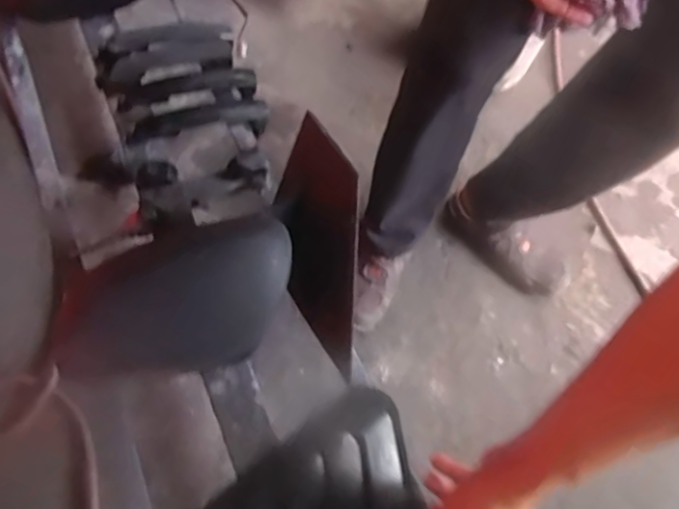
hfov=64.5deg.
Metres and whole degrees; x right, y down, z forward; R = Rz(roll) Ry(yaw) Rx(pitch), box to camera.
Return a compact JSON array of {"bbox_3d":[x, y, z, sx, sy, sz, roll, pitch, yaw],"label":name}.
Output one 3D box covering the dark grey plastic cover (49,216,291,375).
[{"bbox_3d":[-0.148,0.044,0.504,0.210,0.053,0.132,-8,67,-7],"label":"dark grey plastic cover"}]

